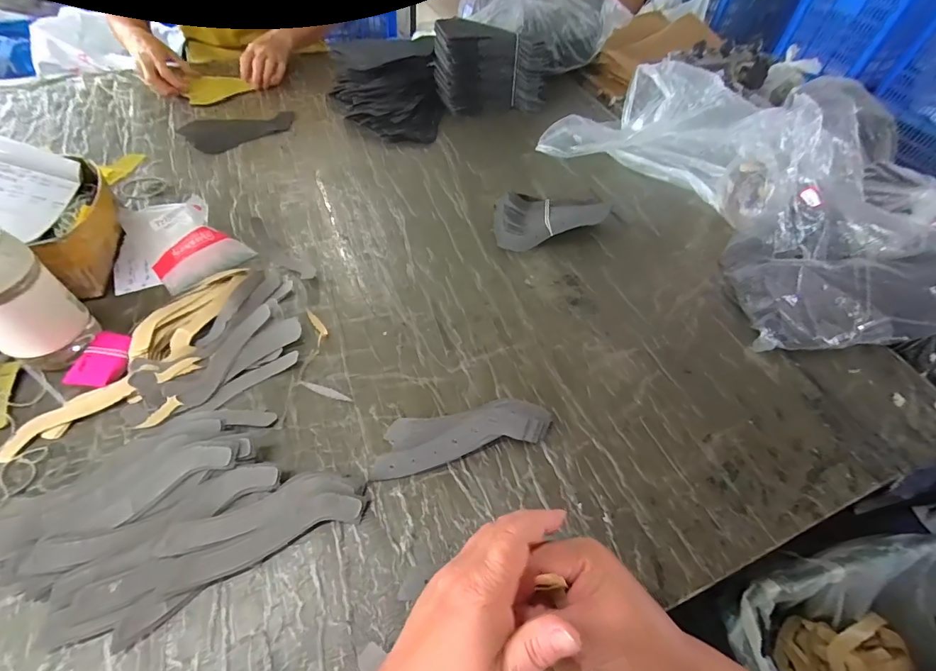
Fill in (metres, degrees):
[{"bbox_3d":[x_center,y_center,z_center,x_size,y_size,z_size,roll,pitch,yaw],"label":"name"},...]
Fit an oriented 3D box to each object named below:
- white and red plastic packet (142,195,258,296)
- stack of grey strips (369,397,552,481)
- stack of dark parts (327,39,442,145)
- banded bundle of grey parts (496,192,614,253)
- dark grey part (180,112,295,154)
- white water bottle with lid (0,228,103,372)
[{"bbox_3d":[-0.405,-0.149,0.599,0.114,0.046,0.180,-35,63,-26],"label":"white and red plastic packet"},{"bbox_3d":[-0.006,0.102,0.452,0.192,0.025,0.059,-9,54,-11],"label":"stack of grey strips"},{"bbox_3d":[-0.165,-0.504,0.853,0.220,0.096,0.269,-4,54,-7],"label":"stack of dark parts"},{"bbox_3d":[0.121,-0.189,0.667,0.182,0.044,0.097,-20,57,-18],"label":"banded bundle of grey parts"},{"bbox_3d":[-0.437,-0.404,0.813,0.194,0.005,0.119,-35,63,-26],"label":"dark grey part"},{"bbox_3d":[-0.467,-0.034,0.435,0.073,0.153,0.082,29,57,17],"label":"white water bottle with lid"}]

